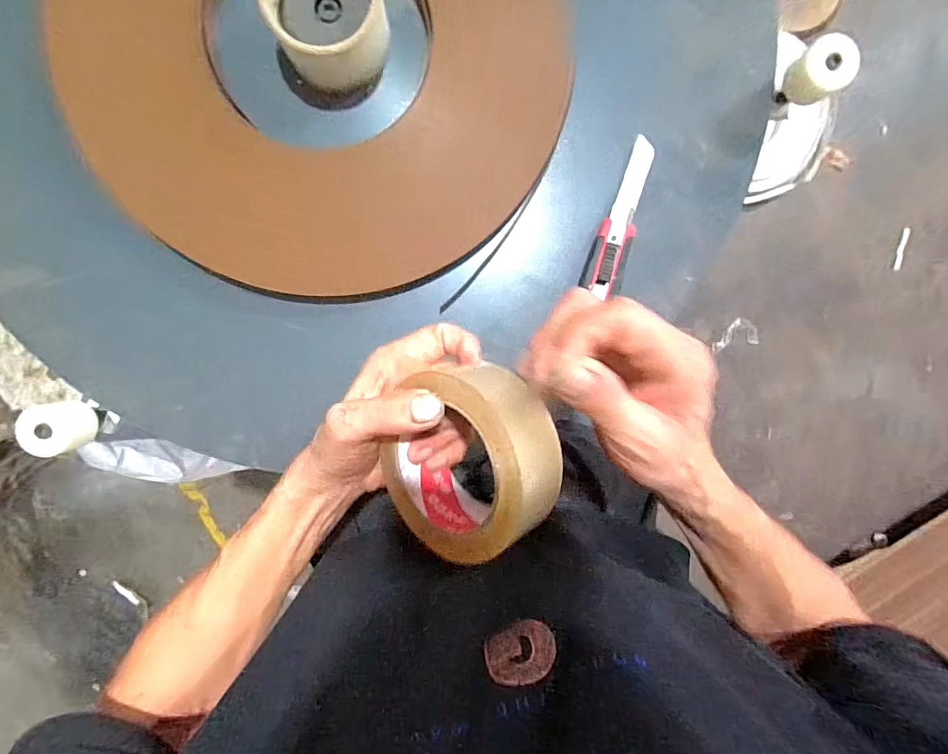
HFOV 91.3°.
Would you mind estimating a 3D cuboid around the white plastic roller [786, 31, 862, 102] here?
[{"bbox_3d":[0.273,-0.241,0.364,0.043,0.027,0.039,-42,97,1],"label":"white plastic roller"}]

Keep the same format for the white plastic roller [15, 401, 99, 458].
[{"bbox_3d":[-0.344,0.042,0.383,0.037,0.038,0.041,-11,96,-2],"label":"white plastic roller"}]

